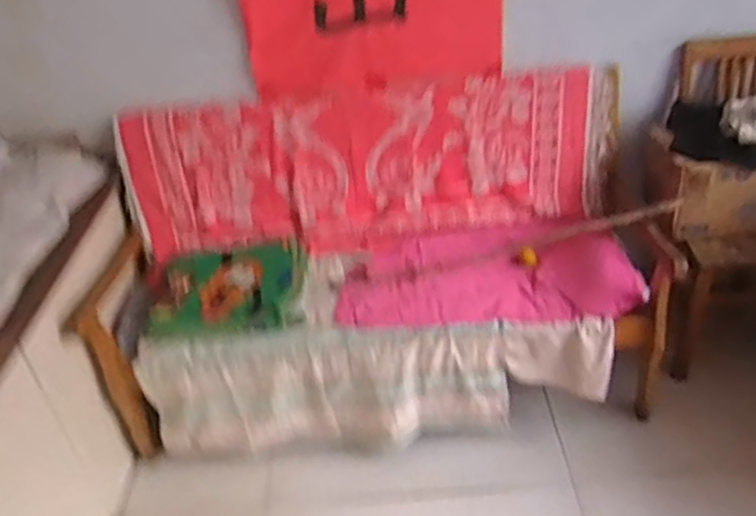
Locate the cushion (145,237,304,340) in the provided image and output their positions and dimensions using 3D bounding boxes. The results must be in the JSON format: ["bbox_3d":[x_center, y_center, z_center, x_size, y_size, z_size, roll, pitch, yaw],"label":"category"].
[{"bbox_3d":[-0.415,0.085,1.832,0.425,0.061,0.365,-7,35,0],"label":"cushion"}]

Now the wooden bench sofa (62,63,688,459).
[{"bbox_3d":[0.016,-0.004,1.836,1.434,0.739,0.596,-5,35,2],"label":"wooden bench sofa"}]

